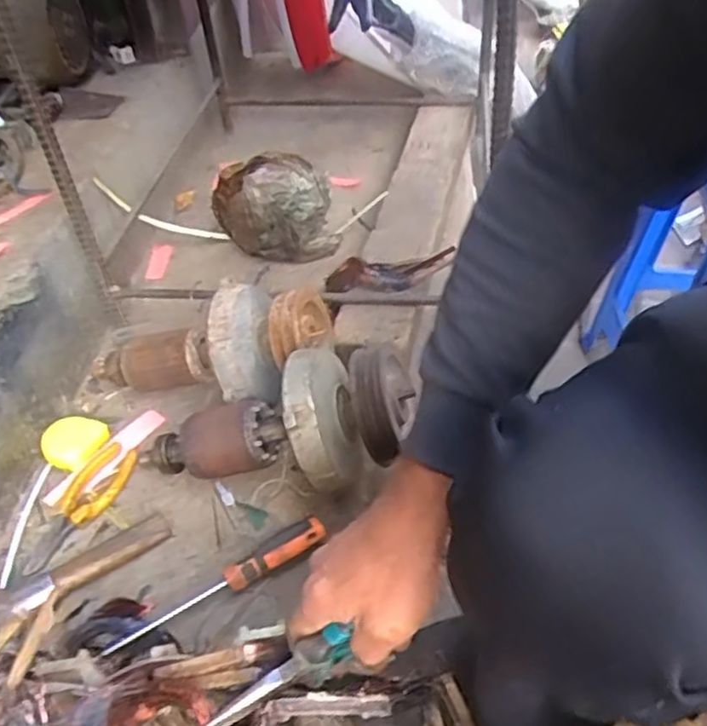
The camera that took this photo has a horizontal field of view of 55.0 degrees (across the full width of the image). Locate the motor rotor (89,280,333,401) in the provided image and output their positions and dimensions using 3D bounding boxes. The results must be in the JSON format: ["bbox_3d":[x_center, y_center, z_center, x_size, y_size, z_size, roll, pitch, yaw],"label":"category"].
[{"bbox_3d":[-0.189,-0.010,0.814,0.328,0.125,0.137,-13,40,24],"label":"motor rotor"}]

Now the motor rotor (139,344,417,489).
[{"bbox_3d":[-0.094,0.072,0.701,0.309,0.118,0.120,-17,42,19],"label":"motor rotor"}]

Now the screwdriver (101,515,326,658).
[{"bbox_3d":[-0.126,0.217,0.651,0.224,0.032,0.025,-28,49,-21],"label":"screwdriver"}]

